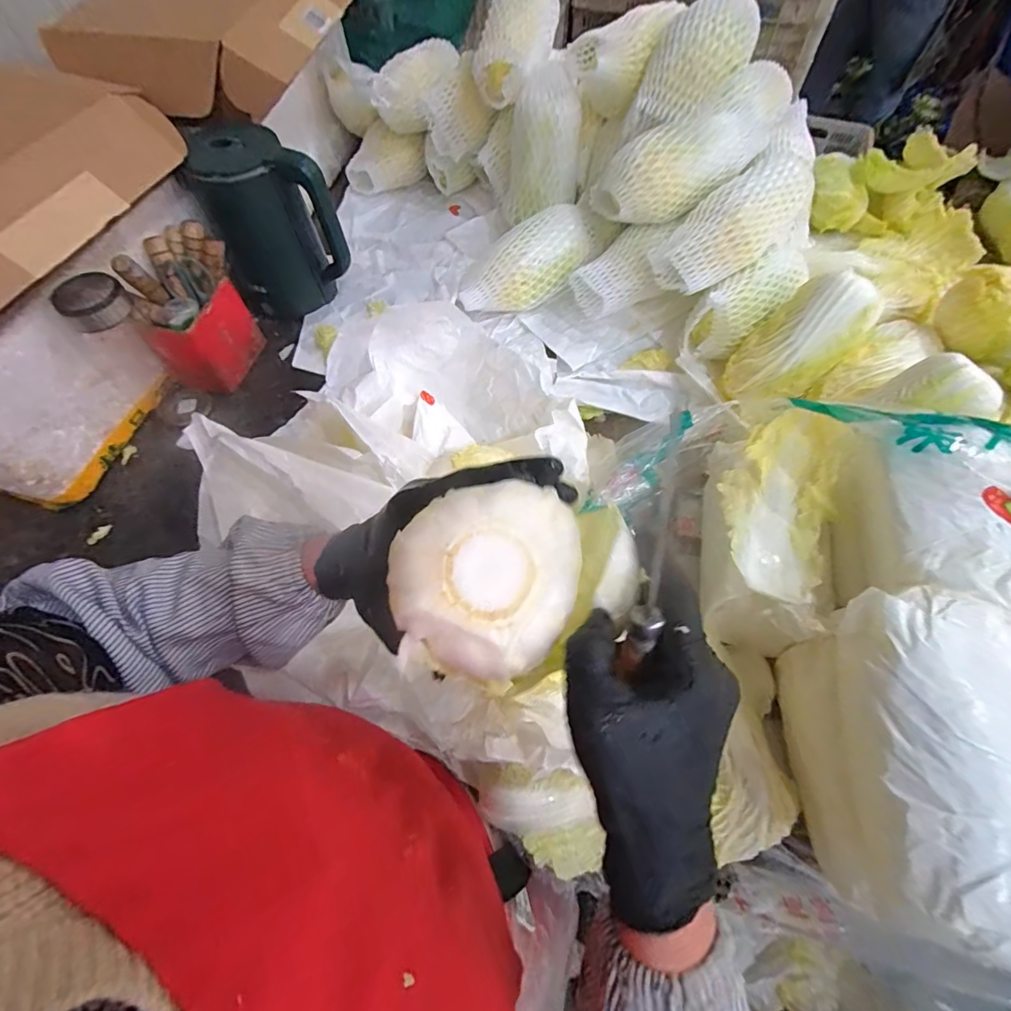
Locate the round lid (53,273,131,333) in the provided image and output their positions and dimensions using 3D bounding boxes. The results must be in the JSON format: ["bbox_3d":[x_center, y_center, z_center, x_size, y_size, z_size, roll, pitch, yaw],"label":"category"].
[{"bbox_3d":[-0.460,-0.227,0.529,0.065,0.030,0.065,0,62,1],"label":"round lid"}]

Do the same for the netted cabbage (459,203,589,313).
[{"bbox_3d":[0.033,-0.376,0.747,0.226,0.079,0.102,-35,67,-16],"label":"netted cabbage"}]

